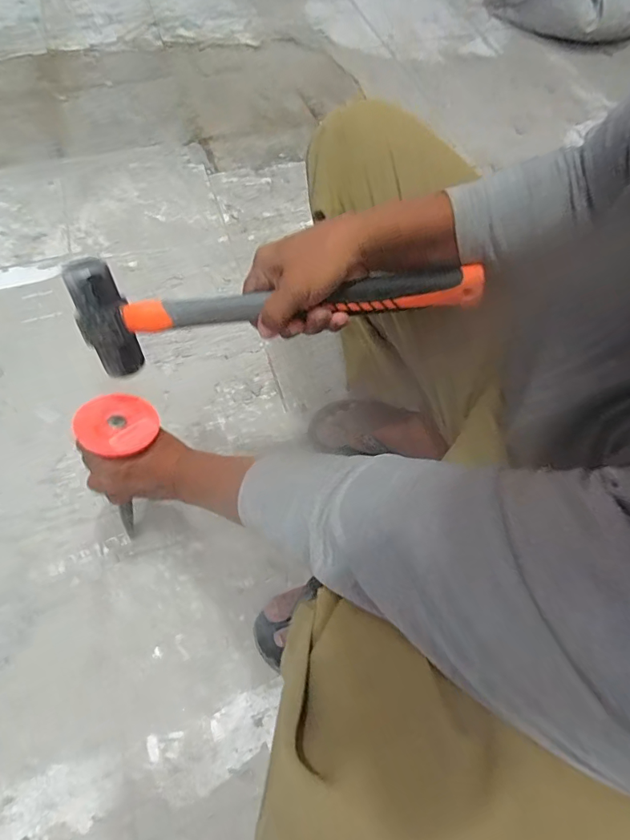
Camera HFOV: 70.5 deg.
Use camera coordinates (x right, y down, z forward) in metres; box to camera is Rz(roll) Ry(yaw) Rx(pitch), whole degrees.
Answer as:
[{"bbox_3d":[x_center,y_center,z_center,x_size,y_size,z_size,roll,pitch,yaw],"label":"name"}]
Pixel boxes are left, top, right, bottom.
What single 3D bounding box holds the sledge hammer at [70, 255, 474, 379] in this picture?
[{"bbox_3d":[-0.036,-0.123,0.400,0.351,0.101,0.045,-10,38,6],"label":"sledge hammer"}]

